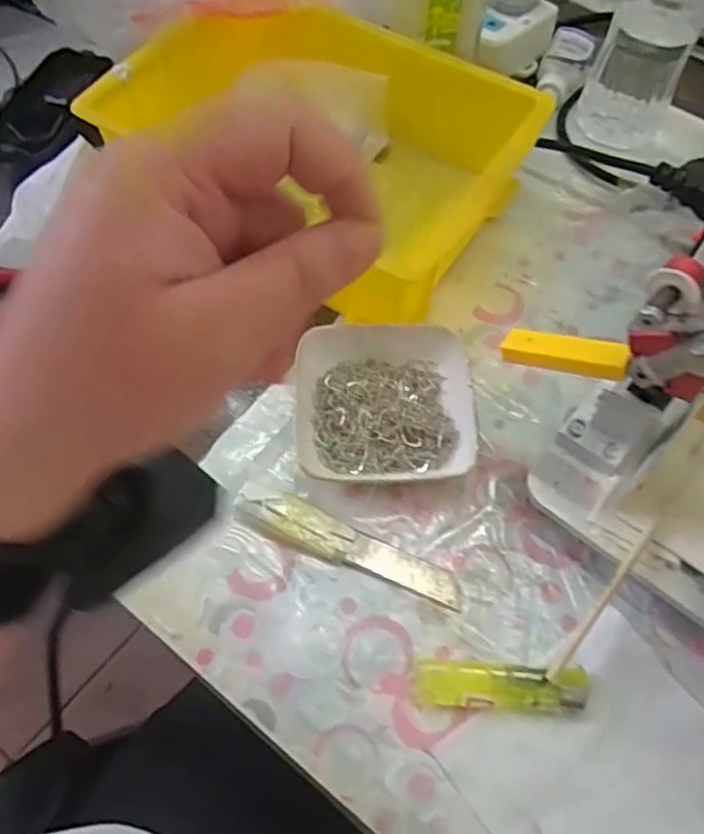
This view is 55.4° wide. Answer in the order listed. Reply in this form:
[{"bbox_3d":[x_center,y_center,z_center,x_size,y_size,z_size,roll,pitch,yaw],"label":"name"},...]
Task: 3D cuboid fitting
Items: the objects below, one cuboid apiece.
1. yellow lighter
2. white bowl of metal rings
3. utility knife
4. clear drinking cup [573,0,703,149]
[{"bbox_3d":[0.069,0.124,0.312,0.077,0.011,0.021,3,62,0],"label":"yellow lighter"},{"bbox_3d":[0.018,-0.008,0.379,0.096,0.021,0.094,-3,62,-3],"label":"white bowl of metal rings"},{"bbox_3d":[-0.001,0.064,0.343,0.120,0.012,0.023,20,63,9],"label":"utility knife"},{"bbox_3d":[0.204,-0.249,0.479,0.059,0.073,0.059,1,62,-1],"label":"clear drinking cup"}]

